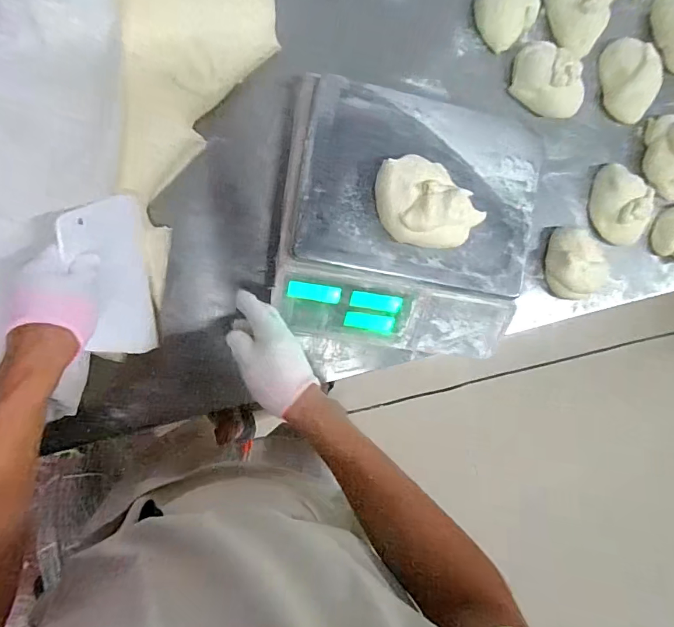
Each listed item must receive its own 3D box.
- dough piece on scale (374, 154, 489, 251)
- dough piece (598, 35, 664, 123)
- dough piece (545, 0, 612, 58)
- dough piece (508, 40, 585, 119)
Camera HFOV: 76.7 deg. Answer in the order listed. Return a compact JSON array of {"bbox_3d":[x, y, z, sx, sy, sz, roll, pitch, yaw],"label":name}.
[{"bbox_3d":[0.114,-0.131,0.506,0.129,0.032,0.102,2,90,-13],"label":"dough piece on scale"},{"bbox_3d":[0.466,-0.373,0.672,0.082,0.035,0.122,8,89,-13],"label":"dough piece"},{"bbox_3d":[0.377,-0.470,0.657,0.085,0.046,0.129,-19,95,-12],"label":"dough piece"},{"bbox_3d":[0.327,-0.358,0.649,0.100,0.040,0.120,-43,100,-9],"label":"dough piece"}]

